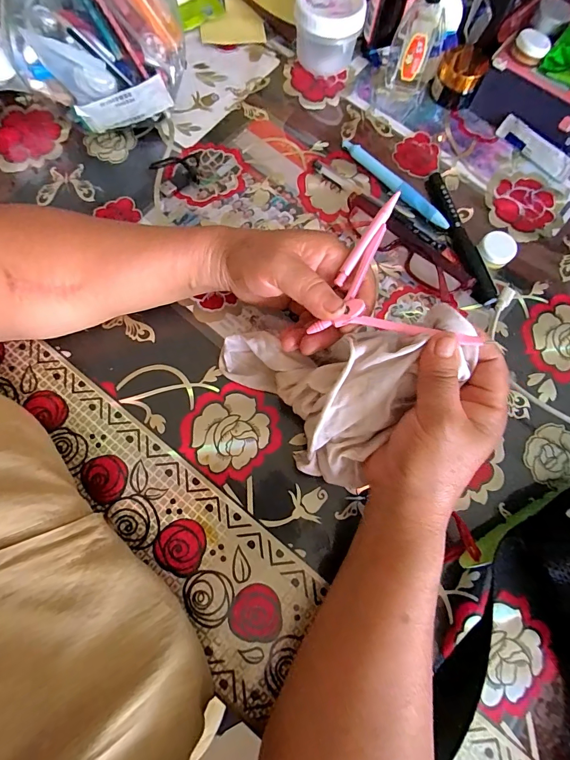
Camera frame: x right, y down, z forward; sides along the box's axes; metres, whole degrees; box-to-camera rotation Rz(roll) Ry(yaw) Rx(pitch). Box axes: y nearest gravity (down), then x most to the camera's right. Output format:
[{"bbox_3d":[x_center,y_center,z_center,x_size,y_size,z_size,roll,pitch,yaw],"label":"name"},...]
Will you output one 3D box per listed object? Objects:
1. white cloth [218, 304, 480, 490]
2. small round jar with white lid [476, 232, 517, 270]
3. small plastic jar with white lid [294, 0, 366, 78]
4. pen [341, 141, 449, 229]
[{"bbox_3d":[0.027,0.015,0.255,0.152,0.096,0.102,4,75,-1],"label":"white cloth"},{"bbox_3d":[0.190,-0.116,0.338,0.027,0.015,0.030,-29,78,-9],"label":"small round jar with white lid"},{"bbox_3d":[0.043,-0.350,0.376,0.063,0.056,0.065,0,75,-2],"label":"small plastic jar with white lid"},{"bbox_3d":[0.105,-0.188,0.358,0.014,0.012,0.128,-41,80,-11],"label":"pen"}]

